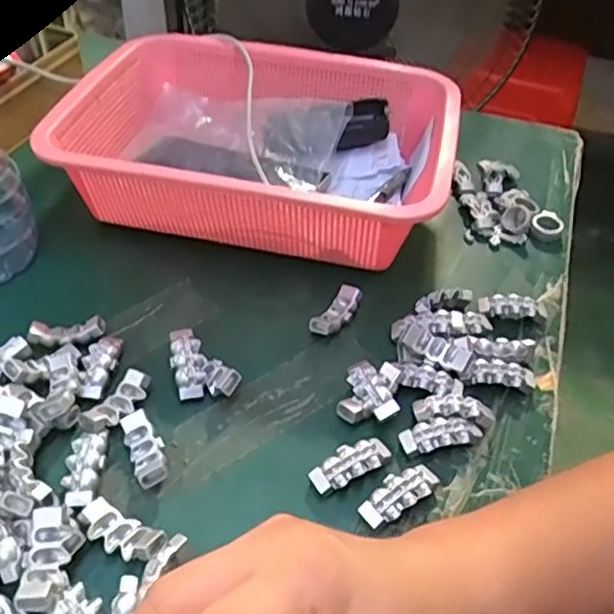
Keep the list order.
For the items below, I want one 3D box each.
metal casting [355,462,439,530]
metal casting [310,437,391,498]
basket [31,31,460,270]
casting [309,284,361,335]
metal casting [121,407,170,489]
[{"bbox_3d":[0.051,0.103,0.349,0.047,0.013,0.020,-25,51,-28],"label":"metal casting"},{"bbox_3d":[0.025,0.089,0.361,0.048,0.013,0.019,-19,48,-23],"label":"metal casting"},{"bbox_3d":[-0.037,-0.133,0.530,0.302,0.081,0.223,12,44,8],"label":"basket"},{"bbox_3d":[0.021,0.004,0.447,0.020,0.017,0.045,29,49,24],"label":"casting"},{"bbox_3d":[-0.092,0.080,0.363,0.019,0.015,0.047,-16,47,-20],"label":"metal casting"}]

